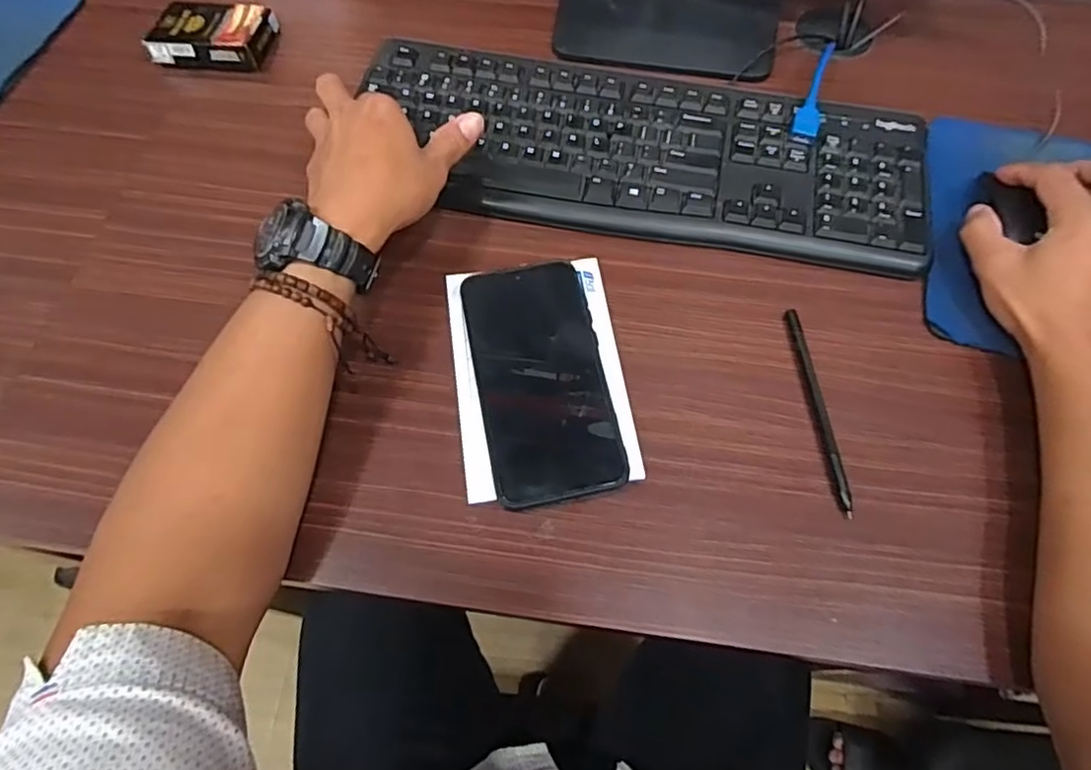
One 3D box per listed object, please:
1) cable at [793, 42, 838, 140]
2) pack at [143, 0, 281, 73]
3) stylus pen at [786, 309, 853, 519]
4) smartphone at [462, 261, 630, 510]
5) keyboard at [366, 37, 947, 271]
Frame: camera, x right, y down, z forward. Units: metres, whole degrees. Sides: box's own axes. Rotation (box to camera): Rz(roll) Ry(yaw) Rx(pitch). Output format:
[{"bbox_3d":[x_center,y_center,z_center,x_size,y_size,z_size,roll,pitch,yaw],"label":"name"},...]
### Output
[{"bbox_3d":[0.207,-0.226,0.471,0.018,0.013,0.100,18,68,7],"label":"cable"},{"bbox_3d":[-0.279,-0.295,0.519,0.088,0.026,0.065,5,67,2],"label":"pack"},{"bbox_3d":[0.172,0.013,0.388,0.008,0.009,0.139,-4,67,-2],"label":"stylus pen"},{"bbox_3d":[-0.002,-0.006,0.391,0.080,0.015,0.159,-11,67,-5],"label":"smartphone"},{"bbox_3d":[0.070,-0.178,0.467,0.420,0.017,0.154,14,67,6],"label":"keyboard"}]

